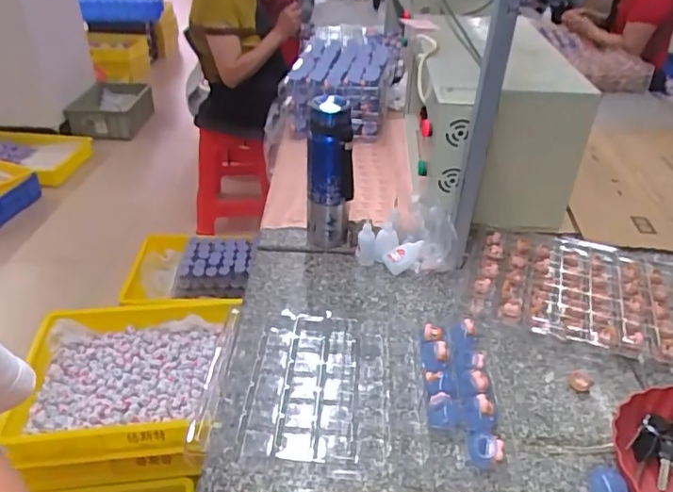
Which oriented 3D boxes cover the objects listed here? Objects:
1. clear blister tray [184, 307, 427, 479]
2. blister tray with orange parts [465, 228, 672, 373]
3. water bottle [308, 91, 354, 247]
[{"bbox_3d":[-0.030,0.185,0.761,0.294,0.023,0.275,3,34,1],"label":"clear blister tray"},{"bbox_3d":[0.420,0.075,0.928,0.370,0.038,0.286,12,36,15],"label":"blister tray with orange parts"},{"bbox_3d":[-0.013,-0.122,0.973,0.075,0.274,0.074,-2,34,-6],"label":"water bottle"}]

